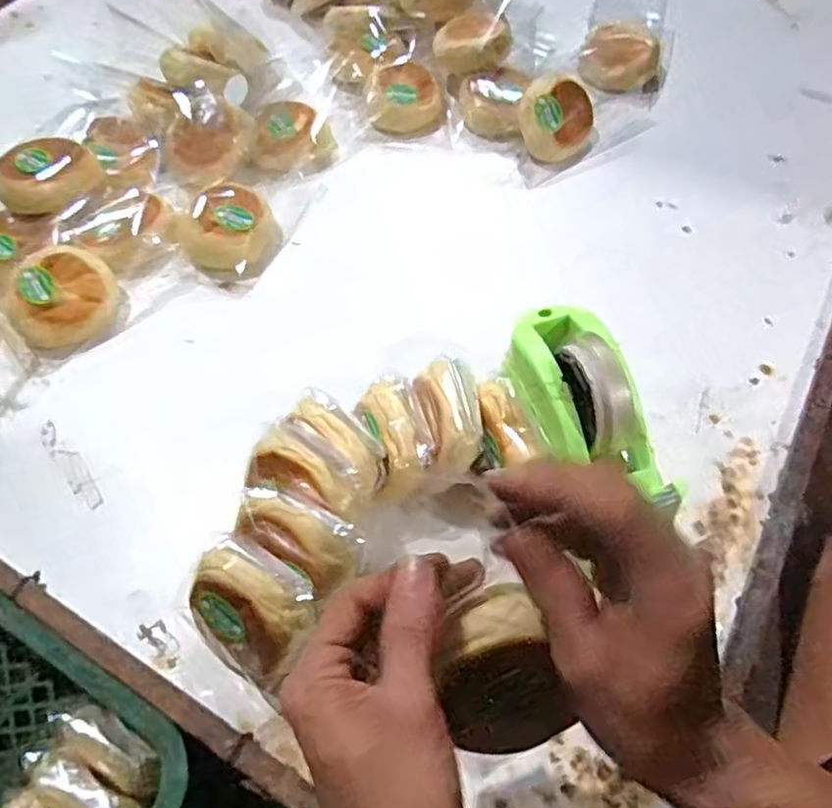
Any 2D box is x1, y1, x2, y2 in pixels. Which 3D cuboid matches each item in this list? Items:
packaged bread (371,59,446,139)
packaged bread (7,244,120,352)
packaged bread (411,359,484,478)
[{"bbox_3d":[-0.009,-0.360,0.771,0.082,0.034,0.105,-2,57,0],"label":"packaged bread"},{"bbox_3d":[-0.326,-0.098,0.611,0.092,0.053,0.086,0,57,0],"label":"packaged bread"},{"bbox_3d":[0.027,0.005,0.479,0.042,0.032,0.079,-15,60,-7],"label":"packaged bread"}]

